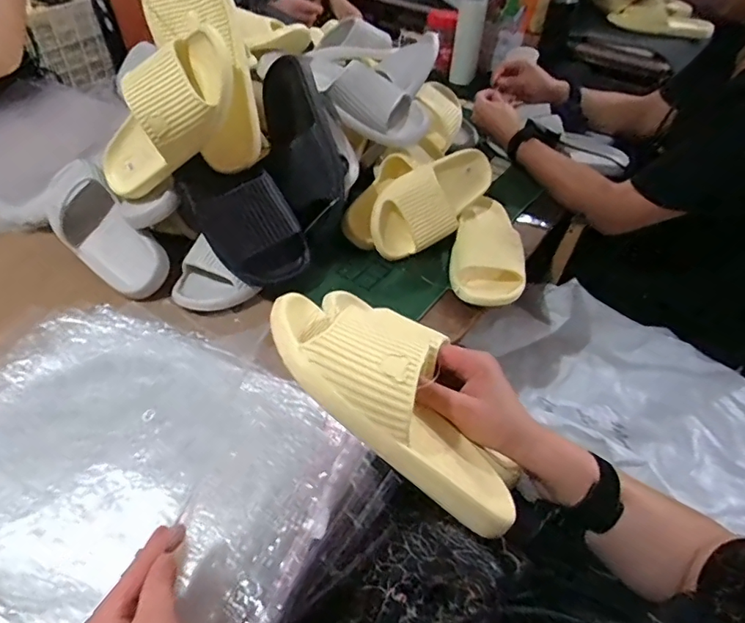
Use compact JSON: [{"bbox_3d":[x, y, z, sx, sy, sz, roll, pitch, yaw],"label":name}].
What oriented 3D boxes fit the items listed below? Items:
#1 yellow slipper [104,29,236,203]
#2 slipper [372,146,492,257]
[{"bbox_3d":[-0.258,-0.228,0.604,0.105,0.250,0.077,41,40,-22],"label":"yellow slipper"},{"bbox_3d":[0.100,-0.180,0.761,0.254,0.104,0.072,-37,32,-29],"label":"slipper"}]

